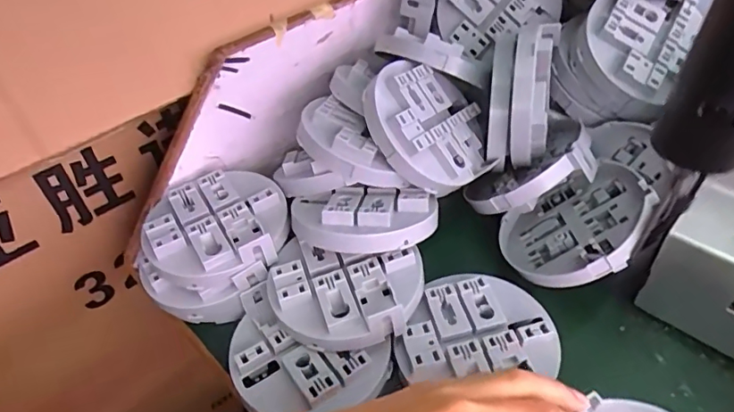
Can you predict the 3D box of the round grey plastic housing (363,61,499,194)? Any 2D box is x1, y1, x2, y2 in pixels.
[{"bbox_3d":[0.047,-0.059,0.368,0.098,0.021,0.094,2,72,-33],"label":"round grey plastic housing"}]

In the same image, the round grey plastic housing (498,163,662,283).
[{"bbox_3d":[0.147,0.013,0.361,0.101,0.016,0.098,-33,26,19],"label":"round grey plastic housing"}]

